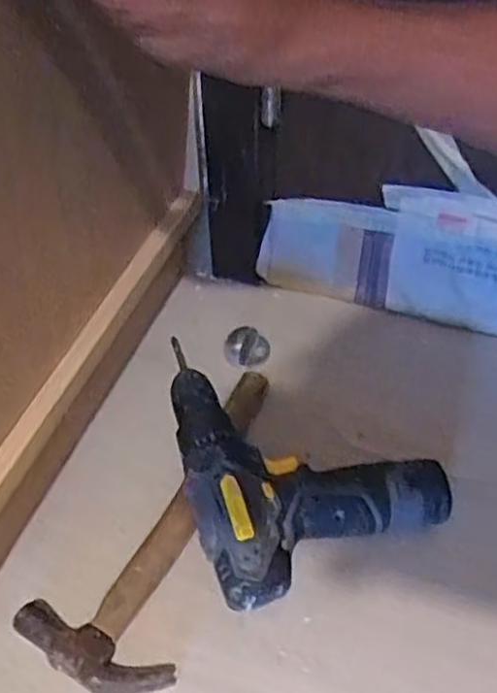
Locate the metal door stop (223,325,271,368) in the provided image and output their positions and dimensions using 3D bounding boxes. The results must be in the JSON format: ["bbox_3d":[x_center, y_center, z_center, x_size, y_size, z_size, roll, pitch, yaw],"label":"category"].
[{"bbox_3d":[-0.001,-0.002,0.697,0.043,0.018,0.040,5,47,5],"label":"metal door stop"}]

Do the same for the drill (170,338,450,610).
[{"bbox_3d":[0.039,0.085,0.585,0.190,0.067,0.204,-16,49,-15],"label":"drill"}]

